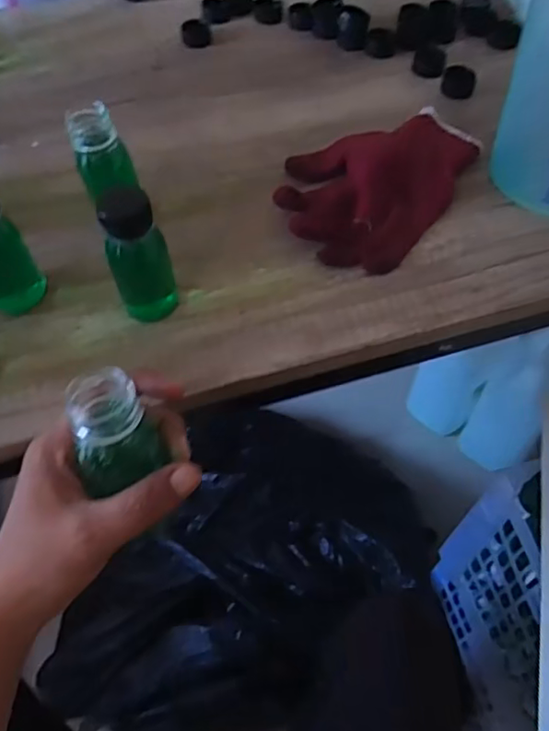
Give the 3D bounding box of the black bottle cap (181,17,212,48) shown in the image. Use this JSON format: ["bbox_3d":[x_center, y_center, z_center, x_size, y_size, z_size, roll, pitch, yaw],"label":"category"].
[{"bbox_3d":[-0.085,-0.358,0.623,0.029,0.017,0.023,8,56,6],"label":"black bottle cap"}]

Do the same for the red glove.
[{"bbox_3d":[0.083,-0.155,0.477,0.125,0.018,0.182,33,62,22],"label":"red glove"}]

